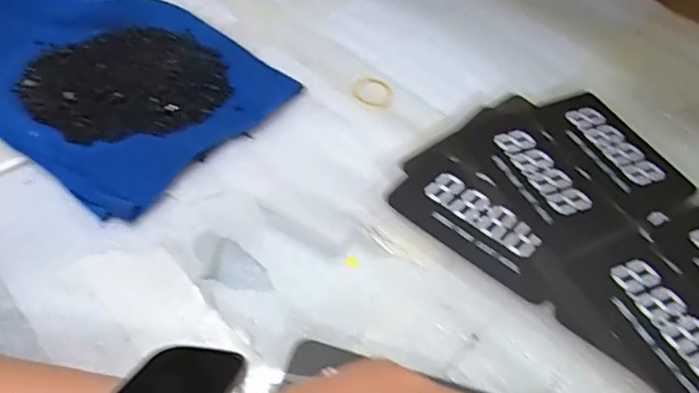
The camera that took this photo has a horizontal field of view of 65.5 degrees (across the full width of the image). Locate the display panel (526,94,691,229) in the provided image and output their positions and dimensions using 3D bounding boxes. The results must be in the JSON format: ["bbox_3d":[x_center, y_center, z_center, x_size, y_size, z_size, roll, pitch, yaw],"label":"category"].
[{"bbox_3d":[0.178,-0.031,0.370,0.061,0.004,0.106,-21,55,-18],"label":"display panel"}]

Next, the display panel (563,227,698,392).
[{"bbox_3d":[0.170,0.068,0.287,0.060,0.004,0.110,-19,54,-17],"label":"display panel"}]

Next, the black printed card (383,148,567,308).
[{"bbox_3d":[0.082,0.014,0.330,0.106,0.005,0.061,33,57,22],"label":"black printed card"}]

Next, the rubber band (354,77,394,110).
[{"bbox_3d":[0.018,-0.077,0.398,0.029,0.004,0.032,0,51,-2],"label":"rubber band"}]

